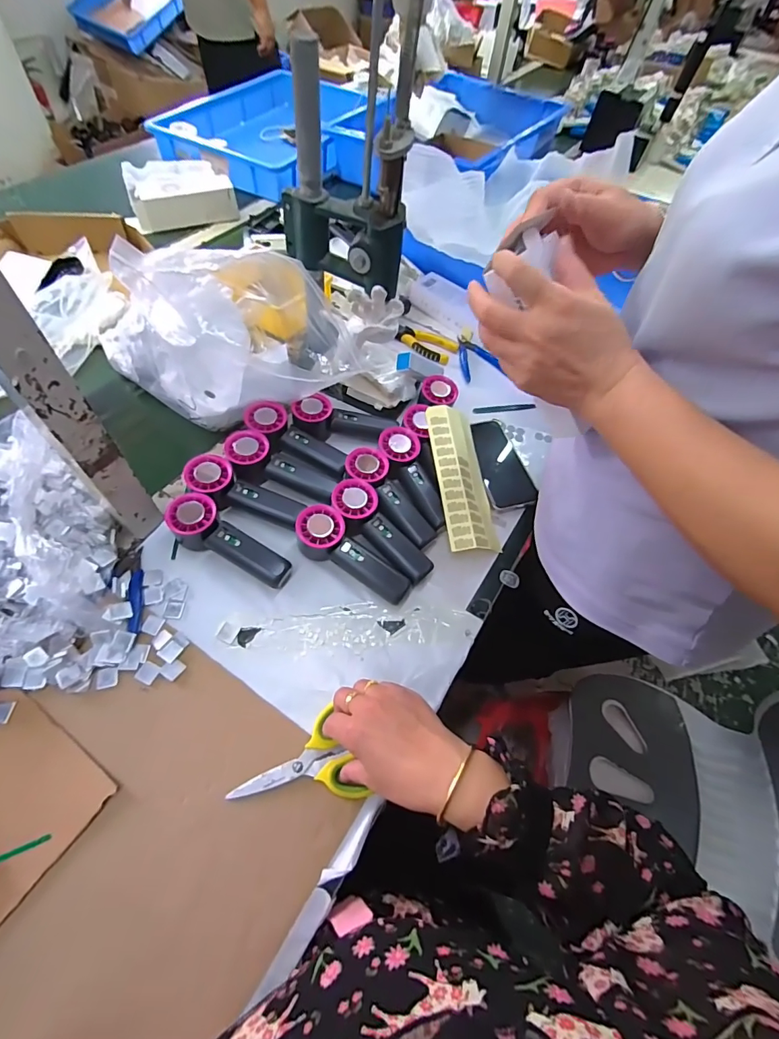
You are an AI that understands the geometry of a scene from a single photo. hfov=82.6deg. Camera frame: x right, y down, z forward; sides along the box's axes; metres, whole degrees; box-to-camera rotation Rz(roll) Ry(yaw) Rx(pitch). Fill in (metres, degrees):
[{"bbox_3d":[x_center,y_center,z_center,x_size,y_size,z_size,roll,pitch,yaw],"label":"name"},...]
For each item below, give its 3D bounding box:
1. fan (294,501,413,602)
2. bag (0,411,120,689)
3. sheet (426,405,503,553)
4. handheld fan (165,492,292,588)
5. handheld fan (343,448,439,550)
[{"bbox_3d":[-0.046,0.046,0.547,0.161,0.037,0.055,37,61,-1],"label":"fan"},{"bbox_3d":[-0.428,0.034,0.479,0.223,0.100,0.259,1,58,-3],"label":"bag"},{"bbox_3d":[0.102,-0.062,0.616,0.076,0.018,0.217,4,65,-24],"label":"sheet"},{"bbox_3d":[-0.195,0.031,0.545,0.158,0.049,0.050,33,60,-2],"label":"handheld fan"},{"bbox_3d":[0.002,-0.031,0.588,0.060,0.033,0.159,-37,84,-24],"label":"handheld fan"}]

